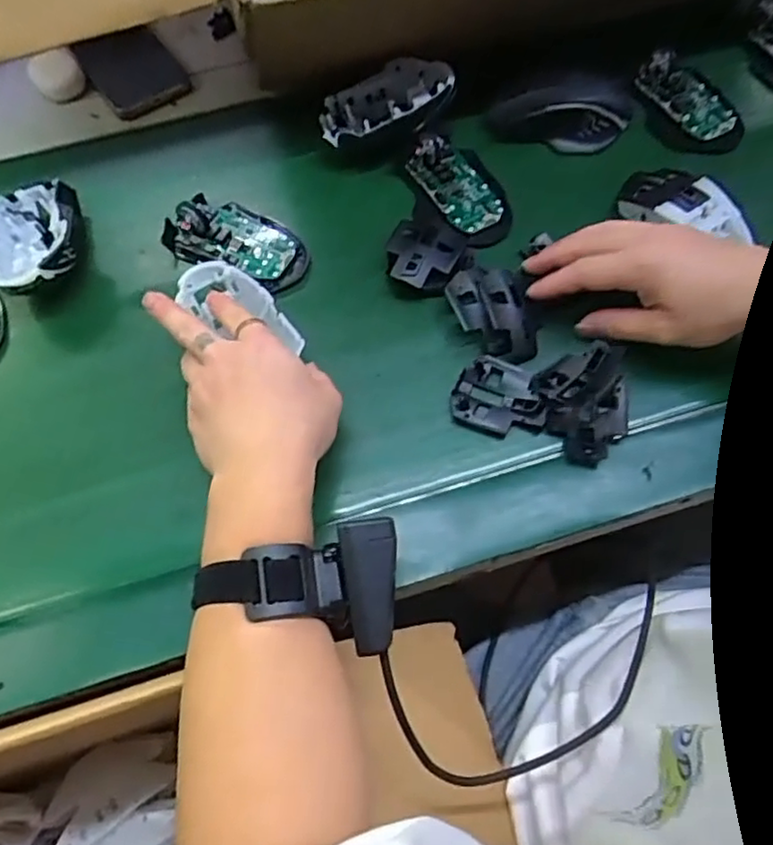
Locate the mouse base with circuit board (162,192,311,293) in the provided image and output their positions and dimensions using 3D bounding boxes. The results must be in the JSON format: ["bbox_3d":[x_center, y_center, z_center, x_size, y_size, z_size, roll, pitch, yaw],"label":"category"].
[{"bbox_3d":[-0.116,-0.147,0.520,0.113,0.024,0.062,22,69,10],"label":"mouse base with circuit board"}]

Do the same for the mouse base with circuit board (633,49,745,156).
[{"bbox_3d":[0.257,-0.274,0.569,0.072,0.023,0.104,-27,69,-10],"label":"mouse base with circuit board"}]

